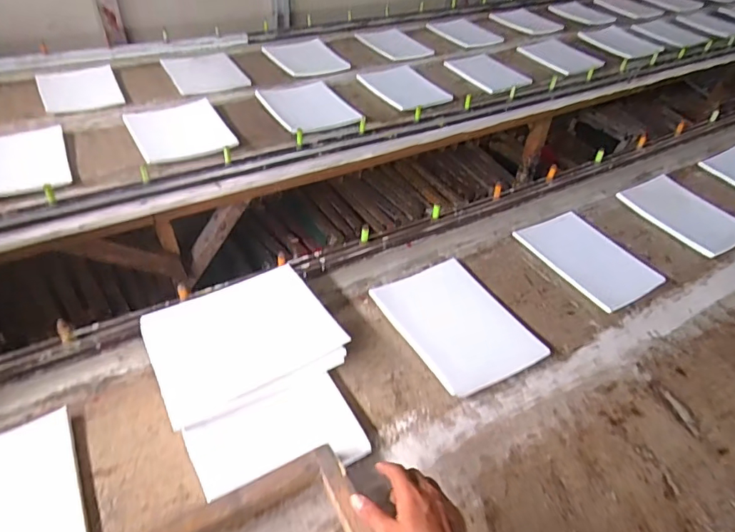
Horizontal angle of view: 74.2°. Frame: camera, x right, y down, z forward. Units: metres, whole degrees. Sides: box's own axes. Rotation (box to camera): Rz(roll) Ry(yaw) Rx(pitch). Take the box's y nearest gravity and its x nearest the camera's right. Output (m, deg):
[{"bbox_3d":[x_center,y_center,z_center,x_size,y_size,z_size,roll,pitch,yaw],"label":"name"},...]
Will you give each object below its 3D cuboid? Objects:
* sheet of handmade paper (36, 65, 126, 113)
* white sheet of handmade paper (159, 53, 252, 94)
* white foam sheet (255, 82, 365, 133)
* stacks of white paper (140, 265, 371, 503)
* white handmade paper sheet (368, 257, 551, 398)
[{"bbox_3d":[-0.828,-0.512,1.404,0.201,0.011,0.239,-16,54,-28],"label":"sheet of handmade paper"},{"bbox_3d":[-0.506,-0.607,1.525,0.207,0.009,0.242,-23,54,-23],"label":"white sheet of handmade paper"},{"bbox_3d":[-0.173,-0.472,1.449,0.230,0.018,0.267,-24,54,-23],"label":"white foam sheet"},{"bbox_3d":[-0.176,0.176,0.787,0.288,0.037,0.371,-21,53,-21],"label":"stacks of white paper"},{"bbox_3d":[0.169,0.107,0.913,0.207,0.023,0.270,-23,54,-23],"label":"white handmade paper sheet"}]

